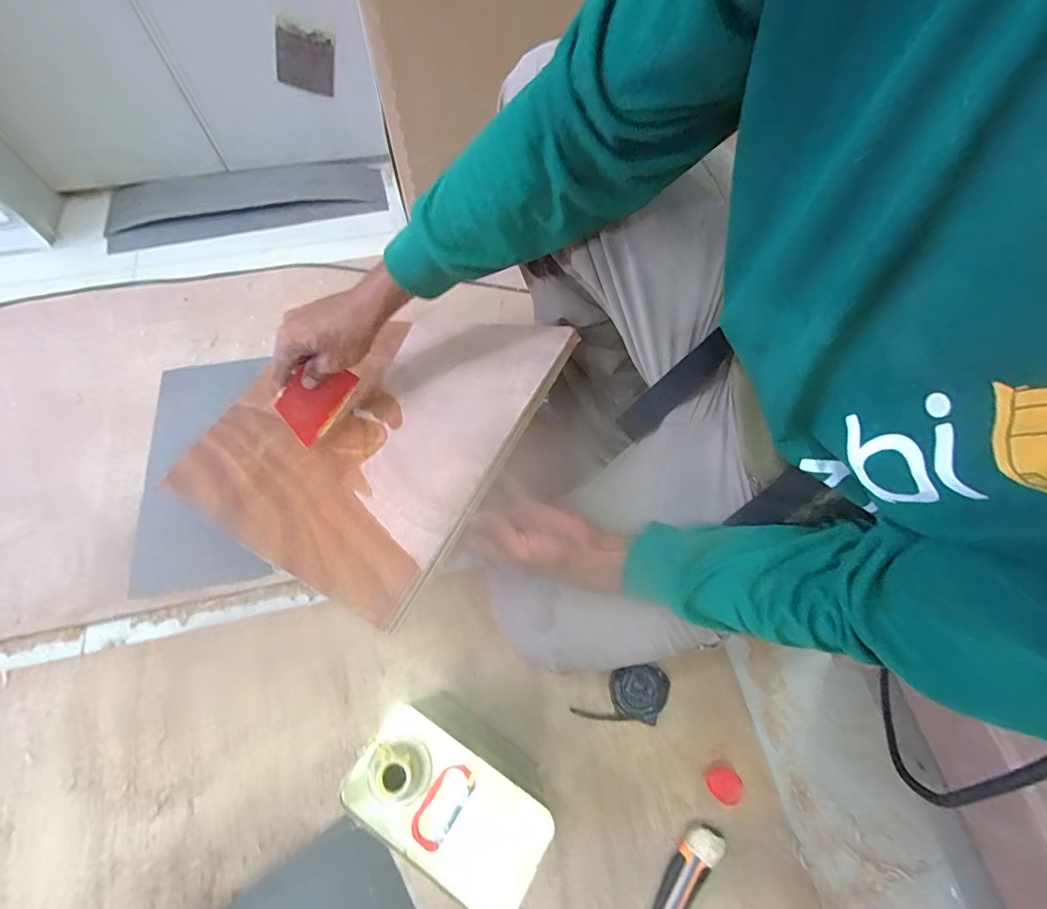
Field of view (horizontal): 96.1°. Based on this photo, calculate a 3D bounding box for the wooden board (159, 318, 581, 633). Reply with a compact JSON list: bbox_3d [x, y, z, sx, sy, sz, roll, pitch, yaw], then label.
[{"bbox_3d":[-0.229,-0.045,0.604,0.515,0.014,0.355,14,63,35],"label":"wooden board"}]

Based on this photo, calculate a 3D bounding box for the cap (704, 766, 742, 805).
[{"bbox_3d":[0.252,0.416,0.595,0.043,0.015,0.038,24,68,8],"label":"cap"}]

